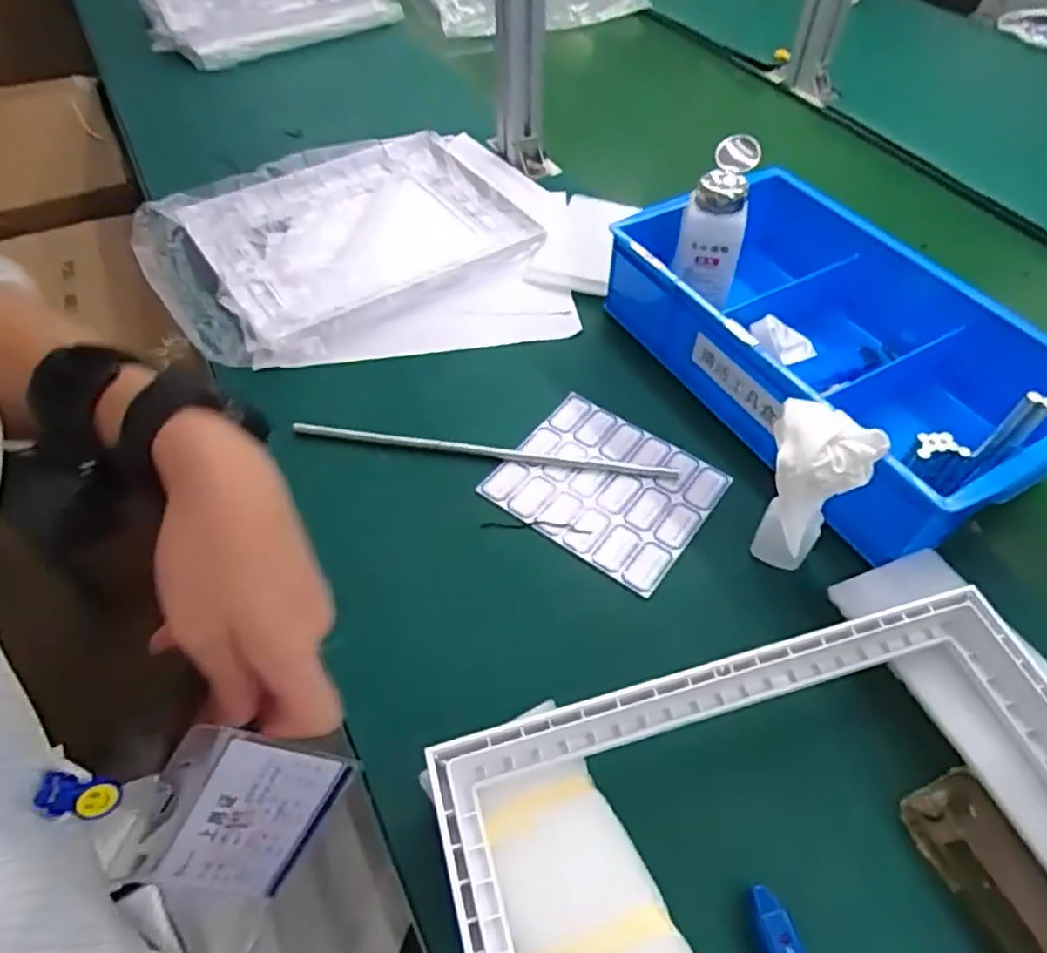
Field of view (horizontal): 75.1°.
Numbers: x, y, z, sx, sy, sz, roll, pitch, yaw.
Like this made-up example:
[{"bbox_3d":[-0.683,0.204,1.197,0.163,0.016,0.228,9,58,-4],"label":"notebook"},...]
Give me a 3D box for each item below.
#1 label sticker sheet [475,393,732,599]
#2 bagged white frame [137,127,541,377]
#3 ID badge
[{"bbox_3d":[0.062,0.007,0.520,0.150,0.006,0.124,30,60,20],"label":"label sticker sheet"},{"bbox_3d":[-0.176,-0.244,0.705,0.382,0.043,0.290,-28,57,-19],"label":"bagged white frame"},{"bbox_3d":[-0.137,0.164,0.326,0.080,0.094,0.004,26,13,-23],"label":"ID badge"}]

